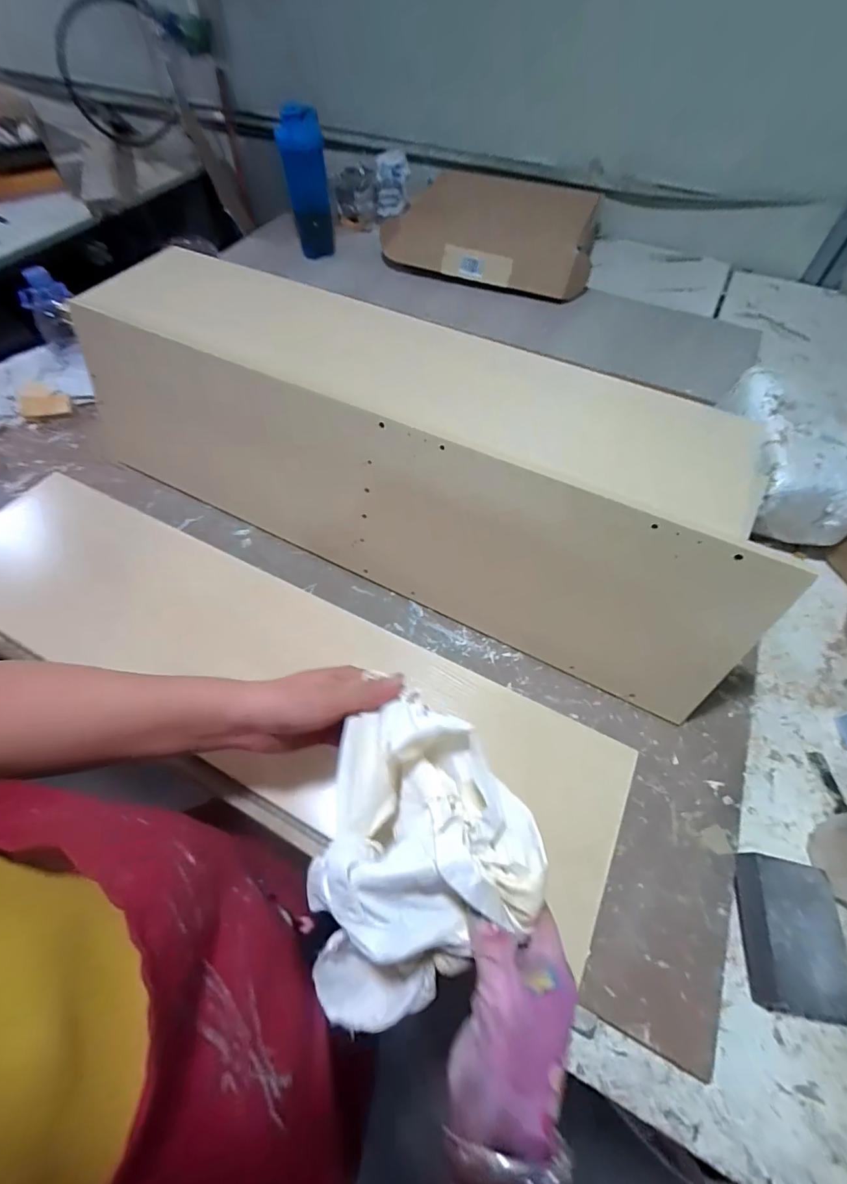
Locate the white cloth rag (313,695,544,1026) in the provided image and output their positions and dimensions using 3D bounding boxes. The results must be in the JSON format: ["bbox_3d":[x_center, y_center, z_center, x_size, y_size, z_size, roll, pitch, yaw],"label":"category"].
[{"bbox_3d":[0.002,0.169,0.297,0.127,0.099,0.189,4,58,1],"label":"white cloth rag"}]

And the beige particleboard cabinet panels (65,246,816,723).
[{"bbox_3d":[-0.029,-0.198,0.563,0.815,0.201,0.292,26,61,14],"label":"beige particleboard cabinet panels"}]

